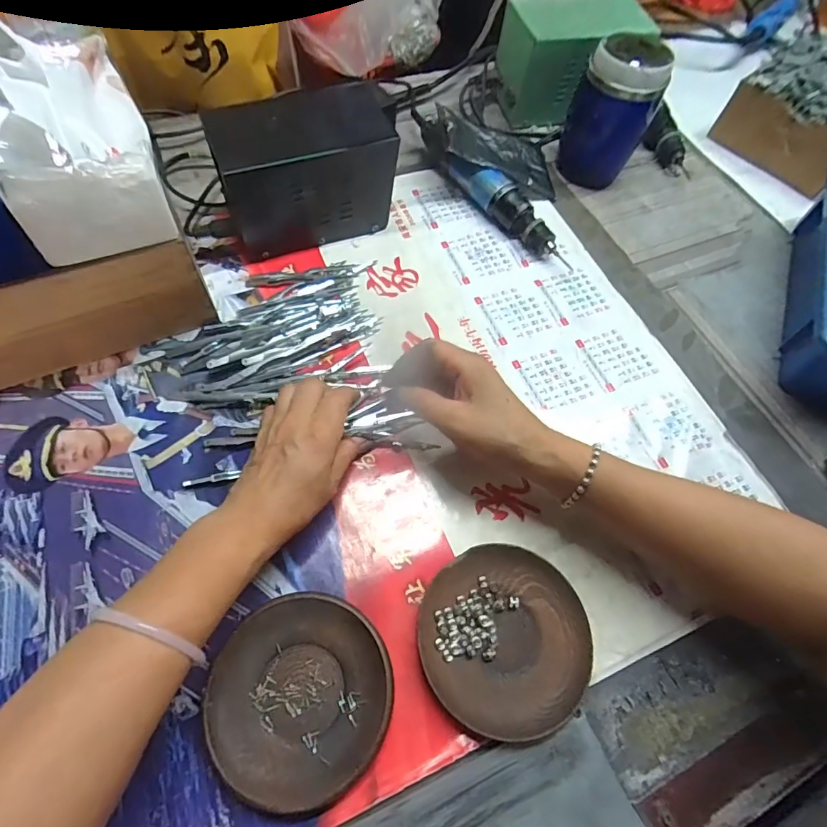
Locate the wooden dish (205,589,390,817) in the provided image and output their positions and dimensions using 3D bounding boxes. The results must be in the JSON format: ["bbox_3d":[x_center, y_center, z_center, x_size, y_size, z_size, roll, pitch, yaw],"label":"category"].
[{"bbox_3d":[-0.071,0.178,0.294,0.108,0.014,0.114,2,62,-3],"label":"wooden dish"}]

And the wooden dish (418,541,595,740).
[{"bbox_3d":[0.062,0.152,0.317,0.111,0.015,0.114,2,62,-3],"label":"wooden dish"}]

